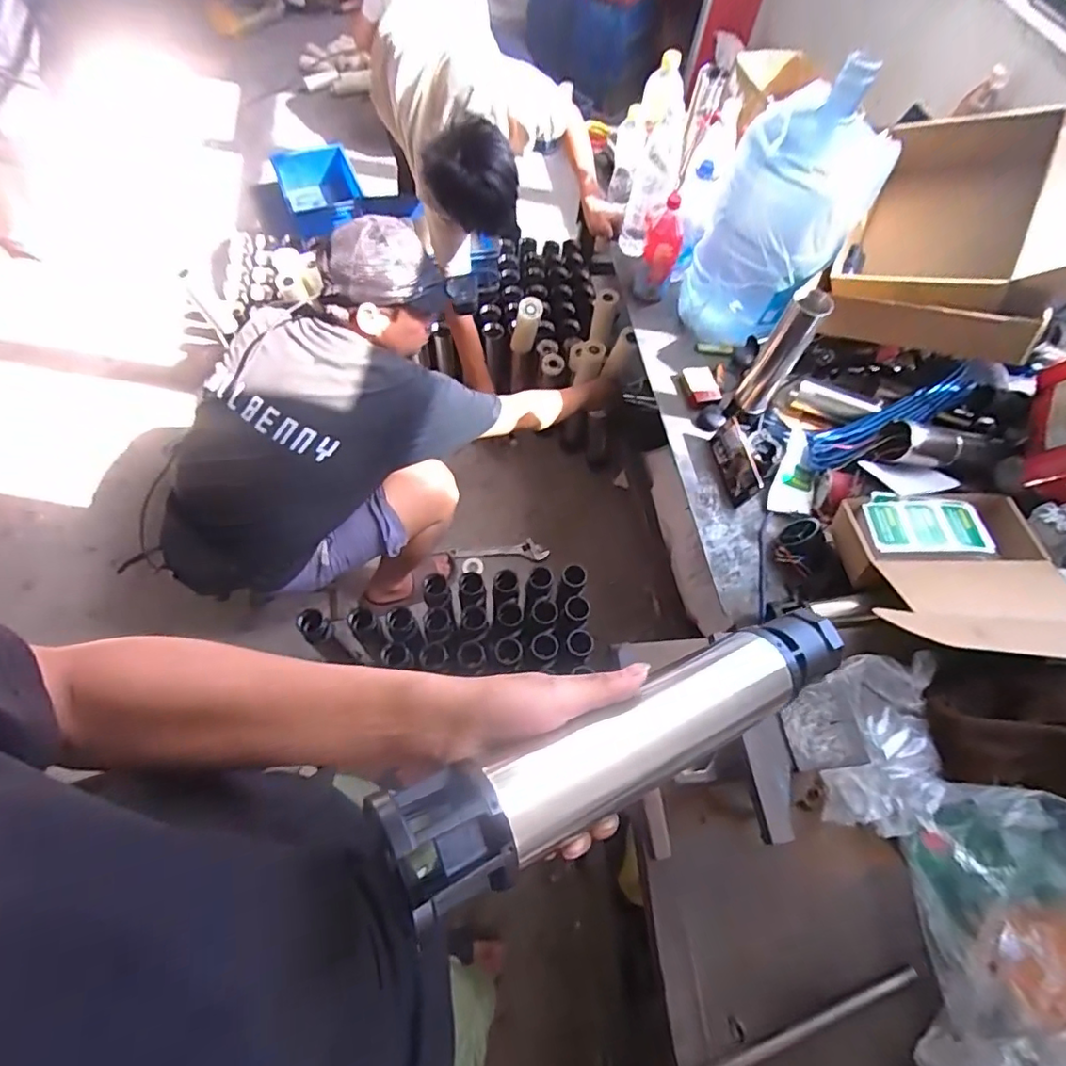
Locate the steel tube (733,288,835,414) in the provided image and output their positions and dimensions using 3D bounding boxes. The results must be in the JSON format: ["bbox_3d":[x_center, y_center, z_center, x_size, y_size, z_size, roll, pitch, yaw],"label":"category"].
[{"bbox_3d":[0.442,-0.318,0.995,0.066,0.239,0.051,27,64,10],"label":"steel tube"}]

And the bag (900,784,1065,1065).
[{"bbox_3d":[0.515,0.415,0.567,0.180,0.168,0.270,7,63,0],"label":"bag"}]

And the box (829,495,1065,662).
[{"bbox_3d":[0.630,0.058,0.809,0.350,0.162,0.310,1,63,-3],"label":"box"}]

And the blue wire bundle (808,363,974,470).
[{"bbox_3d":[0.677,-0.221,1.025,0.358,0.055,0.090,-25,66,1],"label":"blue wire bundle"}]

